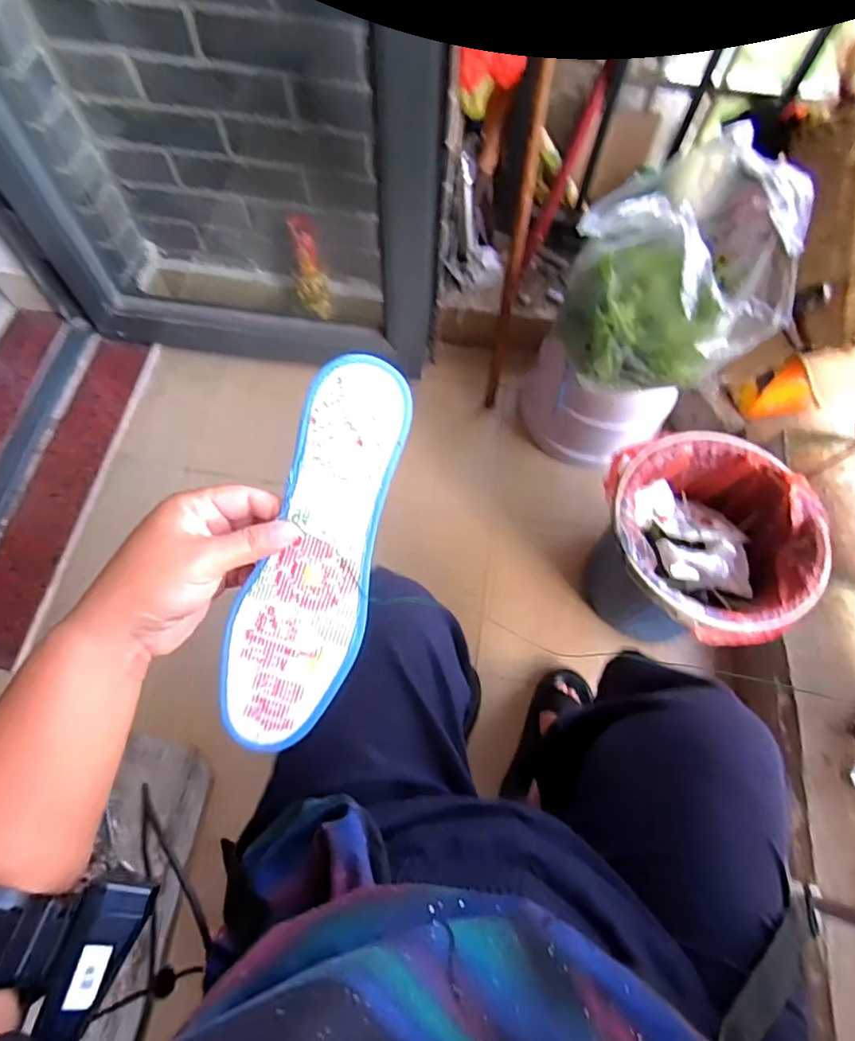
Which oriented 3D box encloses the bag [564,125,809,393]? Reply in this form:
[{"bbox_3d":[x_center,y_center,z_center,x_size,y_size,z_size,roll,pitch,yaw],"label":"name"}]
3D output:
[{"bbox_3d":[0.358,-0.383,0.815,0.257,0.249,0.293,11,66,2],"label":"bag"}]

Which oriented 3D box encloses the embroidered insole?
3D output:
[{"bbox_3d":[-0.065,0.024,0.332,0.073,0.007,0.238,19,95,-2],"label":"embroidered insole"}]

